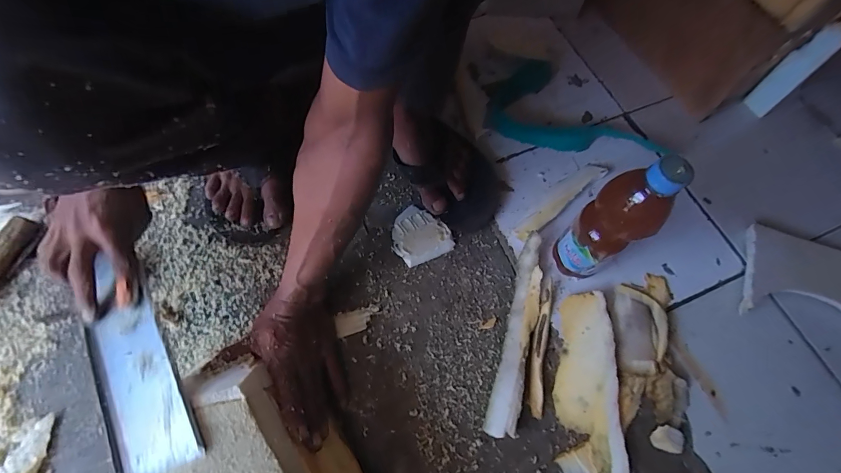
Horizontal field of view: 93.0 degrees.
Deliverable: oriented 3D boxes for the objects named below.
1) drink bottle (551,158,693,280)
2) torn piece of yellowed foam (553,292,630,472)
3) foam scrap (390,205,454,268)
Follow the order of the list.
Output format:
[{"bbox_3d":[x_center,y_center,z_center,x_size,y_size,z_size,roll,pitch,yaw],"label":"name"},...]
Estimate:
[{"bbox_3d":[0.206,-0.008,0.444,0.054,0.233,0.063,-35,71,-16],"label":"drink bottle"},{"bbox_3d":[0.210,0.194,0.488,0.076,0.026,0.243,5,69,4],"label":"torn piece of yellowed foam"},{"bbox_3d":[-0.004,-0.006,0.576,0.080,0.013,0.086,-24,70,-7],"label":"foam scrap"}]

